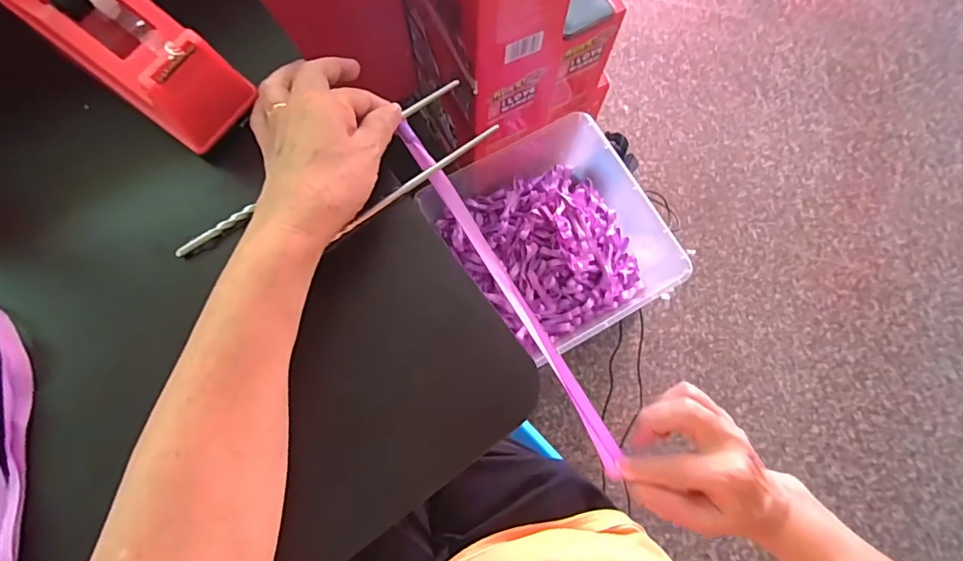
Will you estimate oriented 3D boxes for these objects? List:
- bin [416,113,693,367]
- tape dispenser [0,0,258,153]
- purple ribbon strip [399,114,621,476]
[{"bbox_3d":[0.120,-0.077,0.750,0.276,0.115,0.294,-30,78,-8],"label":"bin"},{"bbox_3d":[-0.231,-0.153,0.316,0.153,0.061,0.063,36,78,8],"label":"tape dispenser"},{"bbox_3d":[0.022,0.012,0.348,0.015,0.012,0.279,-32,90,-10],"label":"purple ribbon strip"}]

